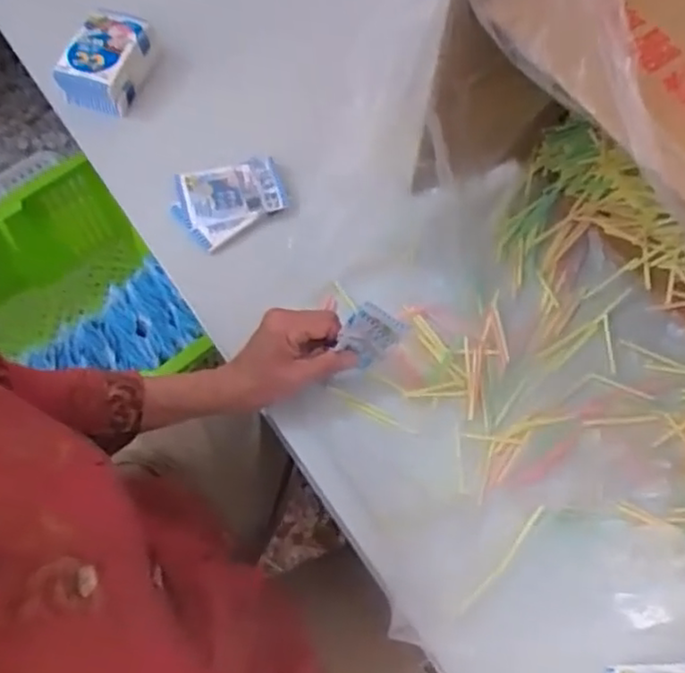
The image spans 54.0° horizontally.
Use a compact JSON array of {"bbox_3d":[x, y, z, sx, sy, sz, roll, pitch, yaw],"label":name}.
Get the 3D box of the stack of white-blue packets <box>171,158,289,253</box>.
[{"bbox_3d":[-0.109,-0.131,0.655,0.104,0.018,0.080,-14,72,-8],"label":"stack of white-blue packets"}]

